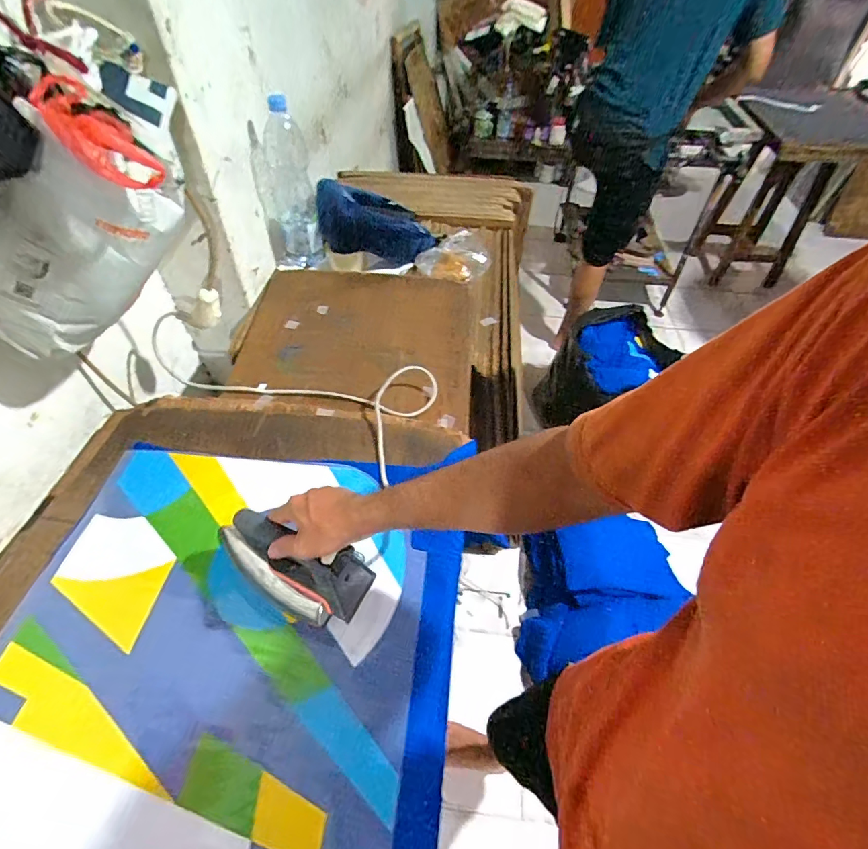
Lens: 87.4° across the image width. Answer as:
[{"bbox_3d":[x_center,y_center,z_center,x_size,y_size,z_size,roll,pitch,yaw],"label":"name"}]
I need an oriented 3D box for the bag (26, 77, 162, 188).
[{"bbox_3d":[-0.341,-0.293,0.460,0.073,0.071,0.118,-34,59,-26],"label":"bag"}]

